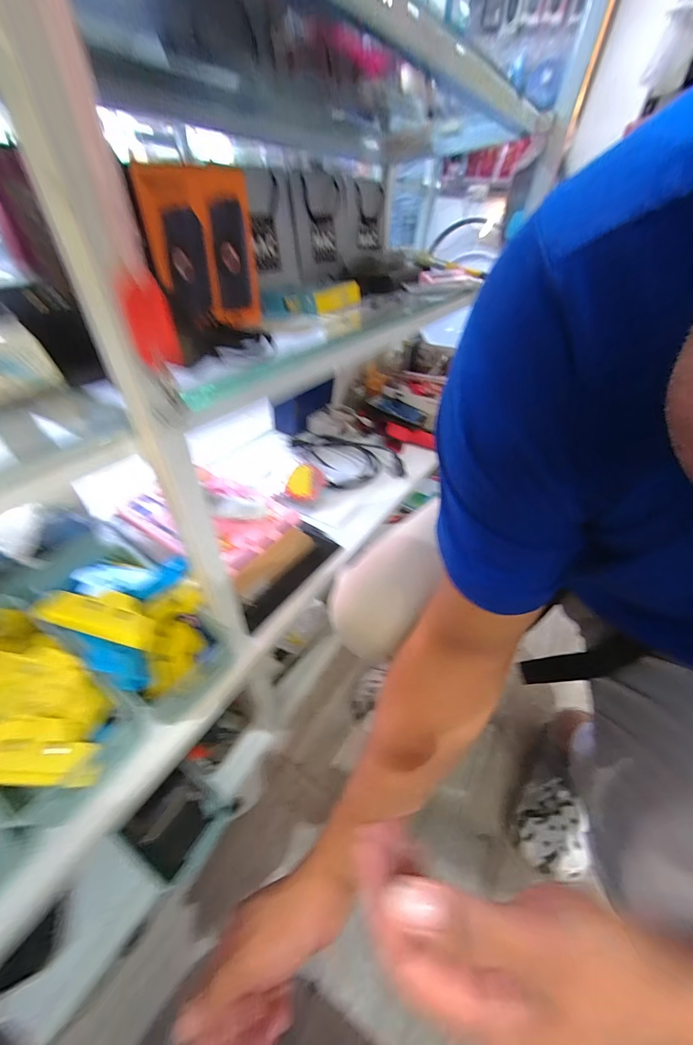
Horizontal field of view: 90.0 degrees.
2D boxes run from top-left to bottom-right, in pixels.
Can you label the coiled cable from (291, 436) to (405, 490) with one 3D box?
[{"bbox_3d":[-0.001,-0.151,0.780,0.200,0.030,0.199,-15,48,-20],"label":"coiled cable"}]

